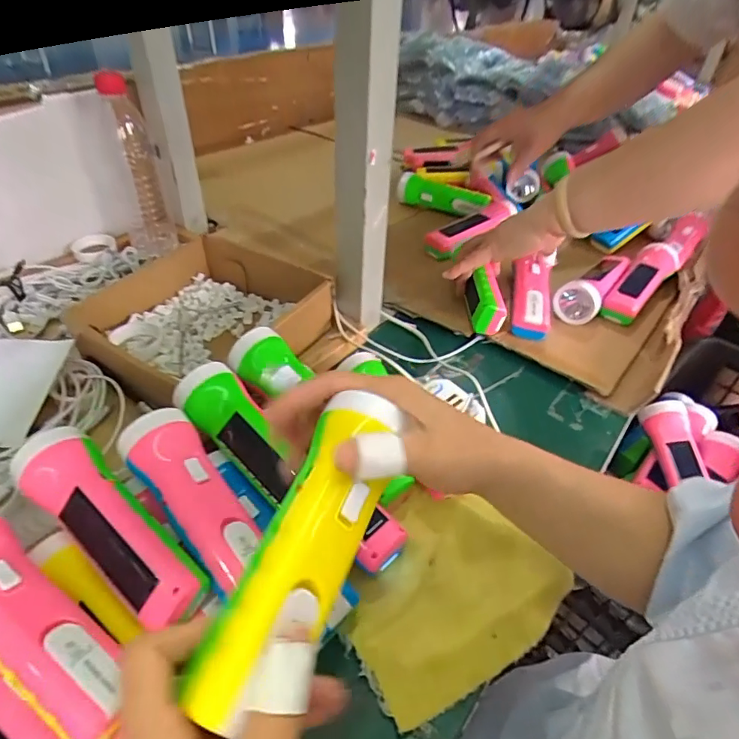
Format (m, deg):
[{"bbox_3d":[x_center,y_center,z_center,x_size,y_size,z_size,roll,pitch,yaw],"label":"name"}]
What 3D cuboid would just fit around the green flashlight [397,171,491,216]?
[{"bbox_3d":[0.124,-0.302,0.863,0.169,0.041,0.048,24,45,22],"label":"green flashlight"}]

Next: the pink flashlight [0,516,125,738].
[{"bbox_3d":[-0.198,0.145,0.284,0.158,0.055,0.048,26,47,19],"label":"pink flashlight"}]

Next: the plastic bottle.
[{"bbox_3d":[-0.304,-0.268,0.640,0.058,0.208,0.062,-14,44,-19],"label":"plastic bottle"}]

